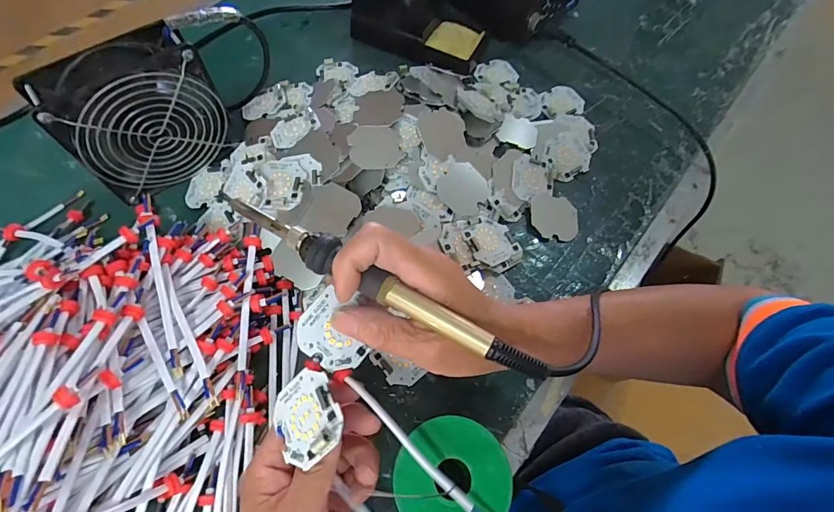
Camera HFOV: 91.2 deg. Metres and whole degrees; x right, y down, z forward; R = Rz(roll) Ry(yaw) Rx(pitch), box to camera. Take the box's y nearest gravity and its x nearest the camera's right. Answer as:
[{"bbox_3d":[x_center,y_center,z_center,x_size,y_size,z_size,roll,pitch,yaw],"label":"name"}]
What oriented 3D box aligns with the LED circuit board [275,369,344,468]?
[{"bbox_3d":[-0.062,0.088,0.222,0.042,0.008,0.046,-47,54,12],"label":"LED circuit board"}]

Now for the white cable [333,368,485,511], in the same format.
[{"bbox_3d":[-0.001,0.109,0.229,0.124,0.009,0.009,43,67,9],"label":"white cable"}]

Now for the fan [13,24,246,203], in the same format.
[{"bbox_3d":[-0.226,-0.118,0.349,0.125,0.111,0.047,-37,73,-18],"label":"fan"}]

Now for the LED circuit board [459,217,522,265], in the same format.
[{"bbox_3d":[0.067,-0.013,0.369,0.049,0.004,0.042,-25,79,-36],"label":"LED circuit board"}]

